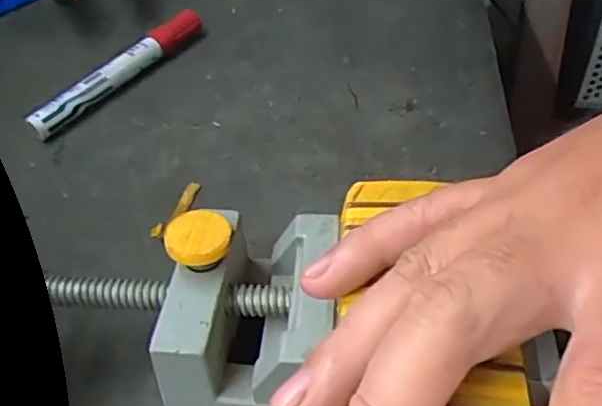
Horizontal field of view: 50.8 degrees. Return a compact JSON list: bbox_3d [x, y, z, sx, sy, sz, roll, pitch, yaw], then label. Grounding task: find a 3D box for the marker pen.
[{"bbox_3d":[-0.109,-0.081,0.386,0.015,0.019,0.129,26,54,25],"label":"marker pen"}]

